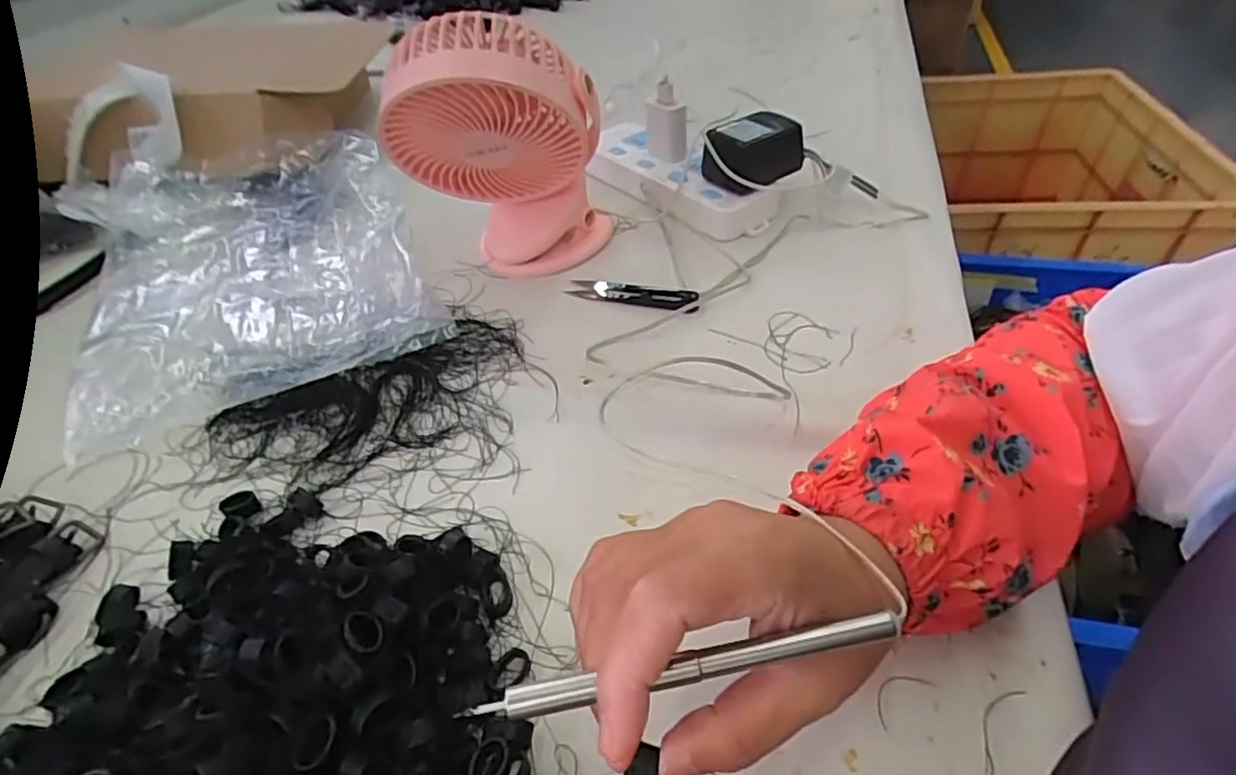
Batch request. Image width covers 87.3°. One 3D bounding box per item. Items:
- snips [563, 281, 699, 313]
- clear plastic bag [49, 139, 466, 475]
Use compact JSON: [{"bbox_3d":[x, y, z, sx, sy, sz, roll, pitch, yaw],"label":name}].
[{"bbox_3d":[0.011,-0.072,0.487,0.102,0.007,0.027,12,48,14],"label":"snips"},{"bbox_3d":[-0.295,-0.100,0.511,0.258,0.038,0.323,-20,49,-15],"label":"clear plastic bag"}]

